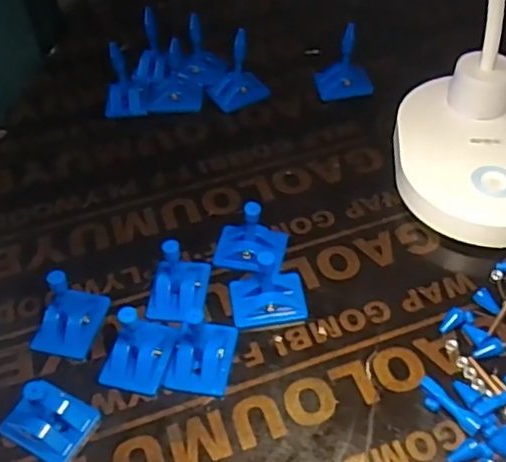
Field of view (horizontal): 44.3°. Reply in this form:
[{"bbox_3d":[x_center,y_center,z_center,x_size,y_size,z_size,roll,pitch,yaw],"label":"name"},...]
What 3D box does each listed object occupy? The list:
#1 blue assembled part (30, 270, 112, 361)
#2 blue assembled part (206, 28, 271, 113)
[{"bbox_3d":[-0.109,0.044,0.361,0.032,0.044,0.043,12,50,14],"label":"blue assembled part"},{"bbox_3d":[-0.014,-0.133,0.507,0.046,0.055,0.031,-30,53,-21],"label":"blue assembled part"}]

